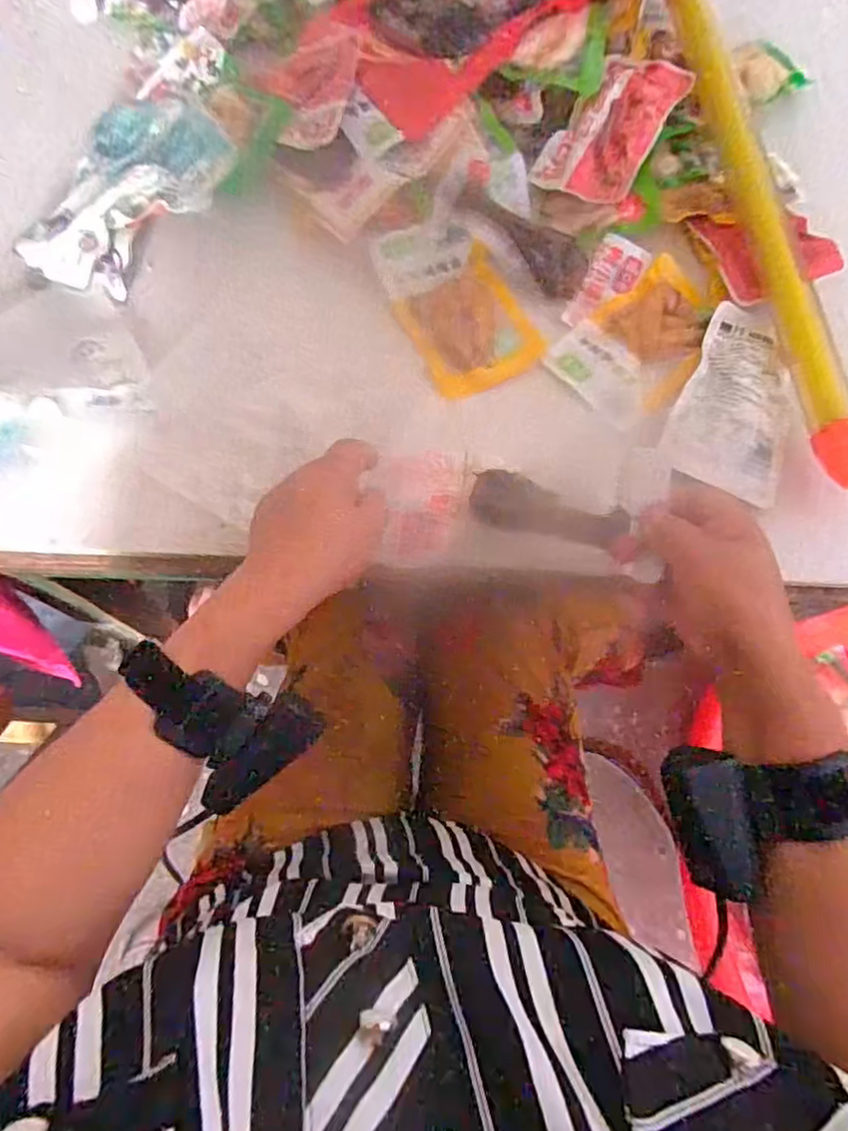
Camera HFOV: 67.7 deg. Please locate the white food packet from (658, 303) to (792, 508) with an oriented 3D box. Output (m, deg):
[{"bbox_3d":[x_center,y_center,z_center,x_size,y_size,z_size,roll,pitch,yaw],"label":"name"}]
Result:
[{"bbox_3d":[0.216,-0.113,0.431,0.078,0.018,0.132,22,72,5],"label":"white food packet"}]

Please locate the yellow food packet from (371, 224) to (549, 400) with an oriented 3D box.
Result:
[{"bbox_3d":[0.023,-0.190,0.453,0.083,0.016,0.137,-27,74,-11],"label":"yellow food packet"}]

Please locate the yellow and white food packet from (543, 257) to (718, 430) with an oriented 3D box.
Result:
[{"bbox_3d":[0.156,-0.160,0.453,0.124,0.015,0.080,-42,78,-14],"label":"yellow and white food packet"}]

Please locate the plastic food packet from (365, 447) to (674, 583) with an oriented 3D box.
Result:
[{"bbox_3d":[0.056,-0.034,0.392,0.171,0.013,0.076,4,85,16],"label":"plastic food packet"}]

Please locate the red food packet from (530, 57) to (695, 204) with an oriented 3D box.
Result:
[{"bbox_3d":[0.142,-0.332,0.479,0.074,0.007,0.129,28,82,18],"label":"red food packet"}]

